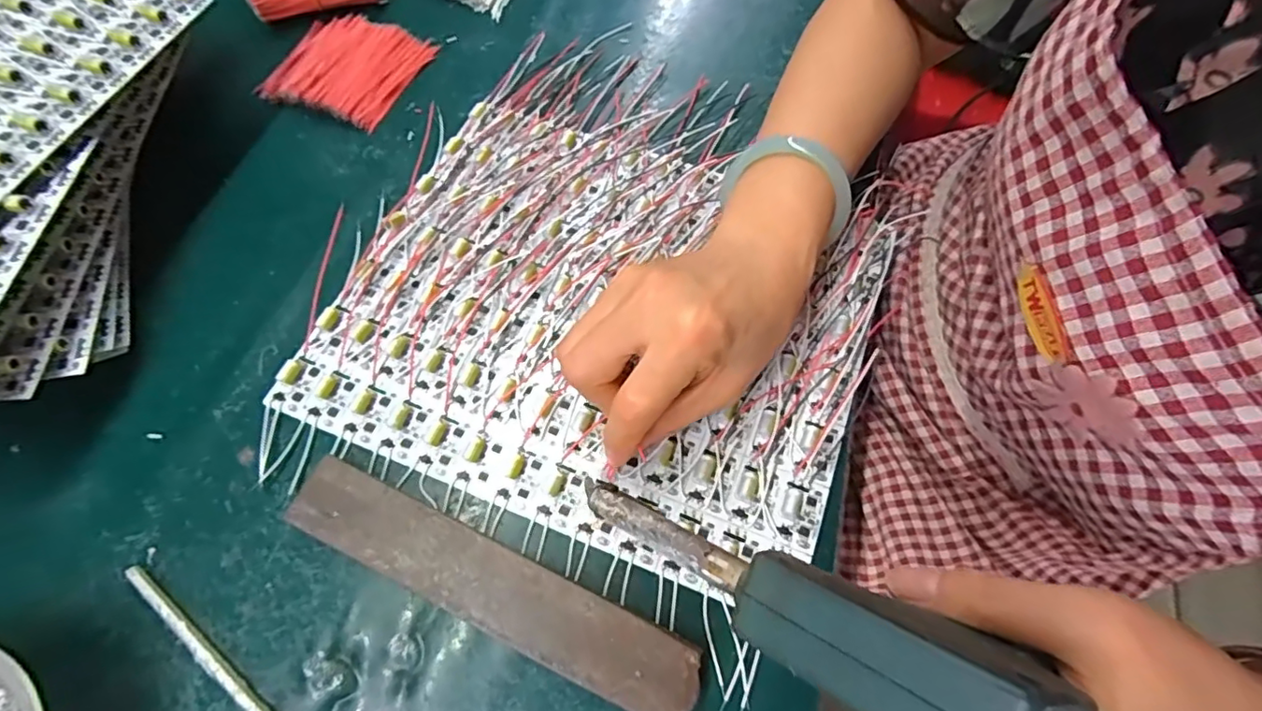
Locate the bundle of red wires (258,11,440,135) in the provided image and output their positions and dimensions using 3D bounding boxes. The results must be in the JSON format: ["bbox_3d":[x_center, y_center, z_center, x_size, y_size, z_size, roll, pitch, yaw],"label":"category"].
[{"bbox_3d":[-0.205,-0.207,0.403,0.098,0.014,0.086,18,66,8],"label":"bundle of red wires"}]

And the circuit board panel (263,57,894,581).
[{"bbox_3d":[-0.008,-0.041,0.329,0.285,0.009,0.275,21,67,10],"label":"circuit board panel"}]

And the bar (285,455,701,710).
[{"bbox_3d":[-0.064,0.103,0.258,0.196,0.017,0.034,24,67,11],"label":"bar"}]

